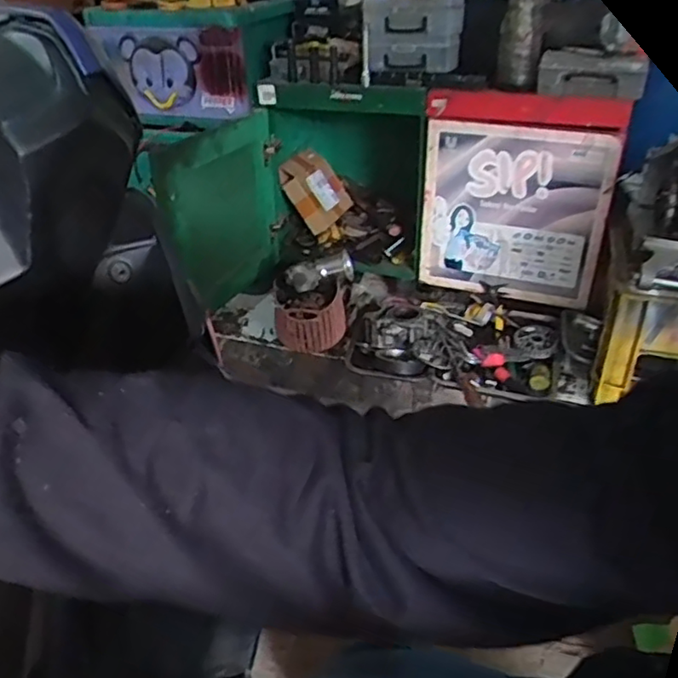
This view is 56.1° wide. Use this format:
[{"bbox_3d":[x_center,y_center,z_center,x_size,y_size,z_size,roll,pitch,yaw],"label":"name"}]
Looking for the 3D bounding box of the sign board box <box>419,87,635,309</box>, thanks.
[{"bbox_3d":[0.400,-0.315,1.464,0.409,0.451,0.105,5,32,10],"label":"sign board box"}]

